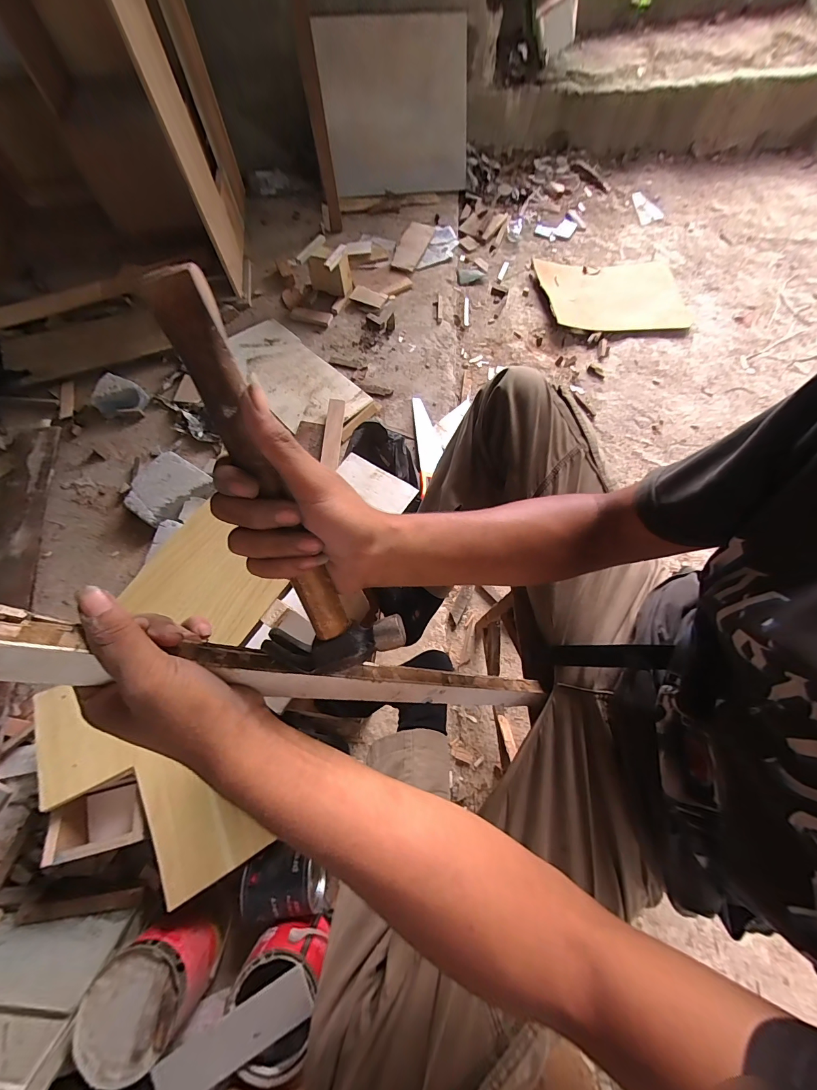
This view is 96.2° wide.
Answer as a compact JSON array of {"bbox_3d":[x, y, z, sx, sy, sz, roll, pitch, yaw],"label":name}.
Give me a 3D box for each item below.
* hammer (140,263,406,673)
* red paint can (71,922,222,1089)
[{"bbox_3d":[-0.078,-0.027,0.227,0.090,0.035,0.246,-18,112,-8],"label":"hammer"},{"bbox_3d":[-0.433,0.751,0.632,0.174,0.142,0.151,-35,72,-13],"label":"red paint can"}]

